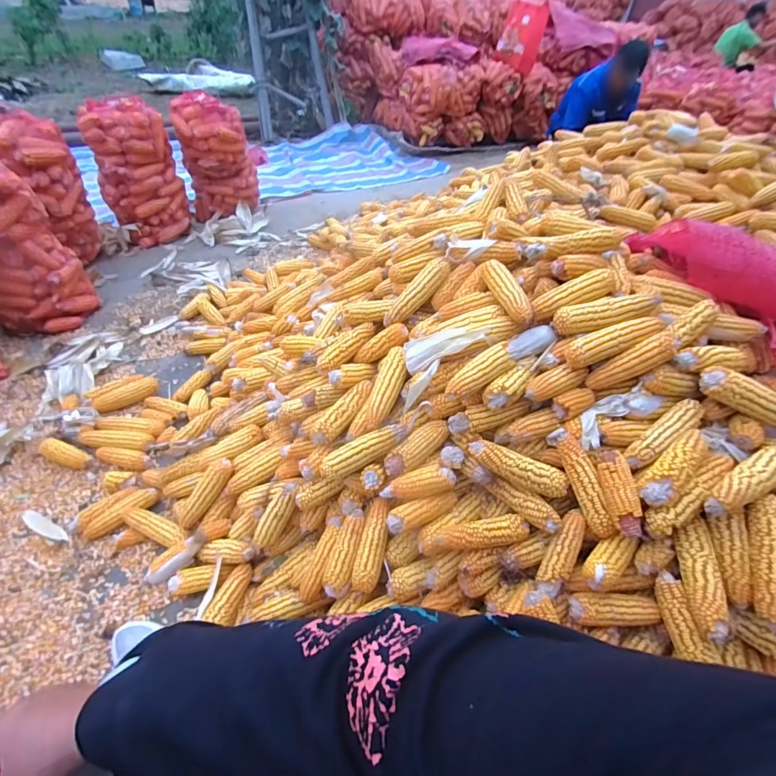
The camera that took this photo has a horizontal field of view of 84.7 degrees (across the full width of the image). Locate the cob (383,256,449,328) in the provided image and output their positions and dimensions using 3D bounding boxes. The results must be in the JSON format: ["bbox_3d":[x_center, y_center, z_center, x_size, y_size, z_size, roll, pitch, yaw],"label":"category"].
[{"bbox_3d":[0.058,-0.185,0.834,0.171,0.040,0.038,-47,55,2],"label":"cob"}]

